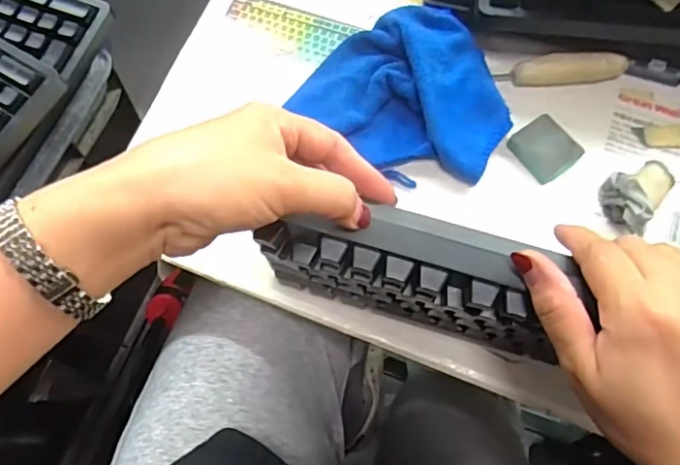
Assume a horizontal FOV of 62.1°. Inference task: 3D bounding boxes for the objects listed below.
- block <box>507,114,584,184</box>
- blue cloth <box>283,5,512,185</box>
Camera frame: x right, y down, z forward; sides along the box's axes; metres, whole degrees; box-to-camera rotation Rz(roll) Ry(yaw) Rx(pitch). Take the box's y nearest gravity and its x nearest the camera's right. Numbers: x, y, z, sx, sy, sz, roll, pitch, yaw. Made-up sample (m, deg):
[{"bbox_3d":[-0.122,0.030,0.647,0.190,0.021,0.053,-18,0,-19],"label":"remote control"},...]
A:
[{"bbox_3d":[0.167,-0.068,0.461,0.041,0.015,0.047,-34,73,-11],"label":"block"},{"bbox_3d":[0.063,-0.119,0.466,0.158,0.039,0.157,34,74,12],"label":"blue cloth"}]

